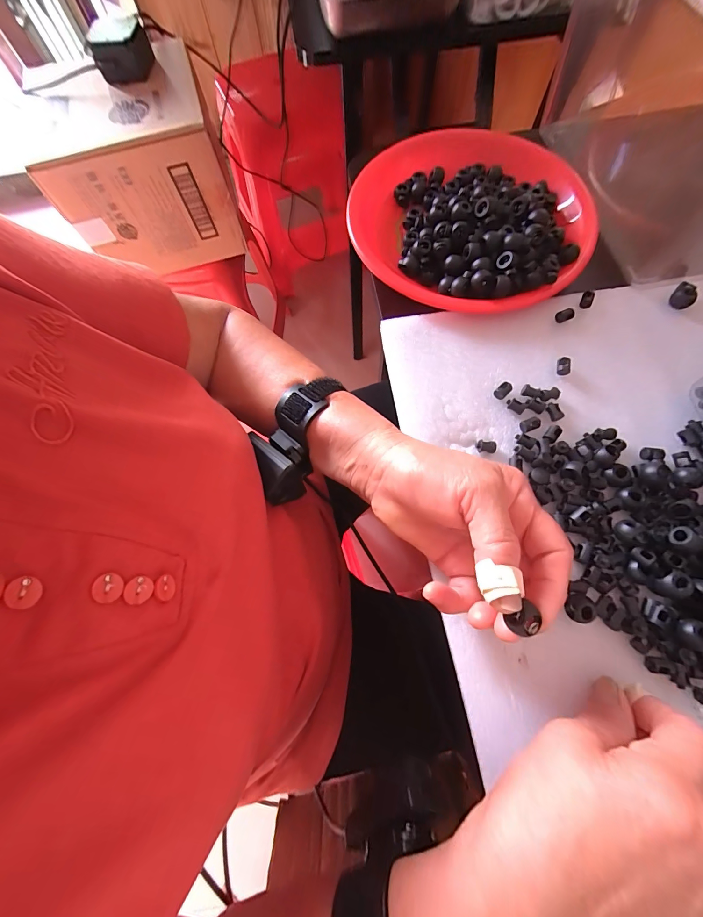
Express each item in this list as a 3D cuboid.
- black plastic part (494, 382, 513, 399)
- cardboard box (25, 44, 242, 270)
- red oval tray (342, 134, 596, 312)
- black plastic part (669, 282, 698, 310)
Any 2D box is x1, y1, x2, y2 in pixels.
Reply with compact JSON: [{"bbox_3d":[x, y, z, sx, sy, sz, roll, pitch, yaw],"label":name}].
[{"bbox_3d":[0.123,-0.055,0.278,0.010,0.010,0.014,41,75,13],"label":"black plastic part"},{"bbox_3d":[-0.386,-0.545,0.643,0.262,0.217,0.251,-18,73,-4],"label":"cardboard box"},{"bbox_3d":[0.112,-0.236,0.325,0.221,0.040,0.218,13,71,4],"label":"red oval tray"},{"bbox_3d":[0.295,-0.144,0.302,0.015,0.016,0.019,-41,76,-13],"label":"black plastic part"}]

